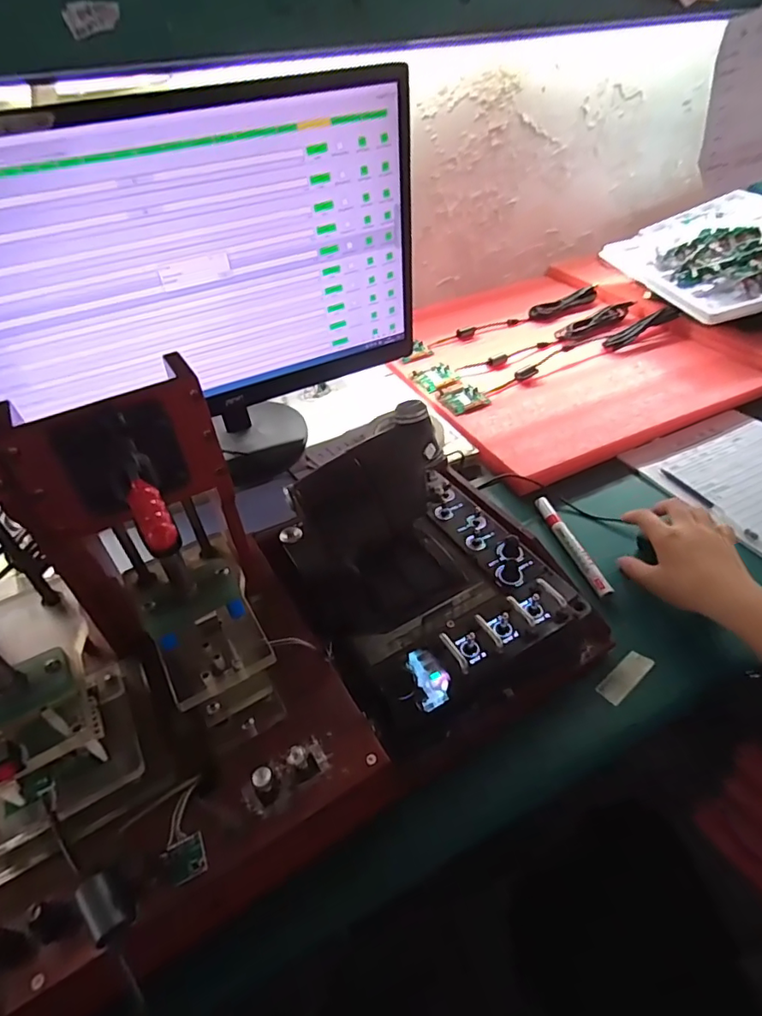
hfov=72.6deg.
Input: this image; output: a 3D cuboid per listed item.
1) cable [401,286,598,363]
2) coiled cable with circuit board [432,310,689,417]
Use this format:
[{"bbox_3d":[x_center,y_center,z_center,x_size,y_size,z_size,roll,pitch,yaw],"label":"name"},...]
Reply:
[{"bbox_3d":[0.215,-0.320,0.881,0.399,0.020,0.047,-20,45,-17],"label":"cable"},{"bbox_3d":[0.275,-0.224,0.773,0.408,0.030,0.050,-24,48,-15],"label":"coiled cable with circuit board"}]

